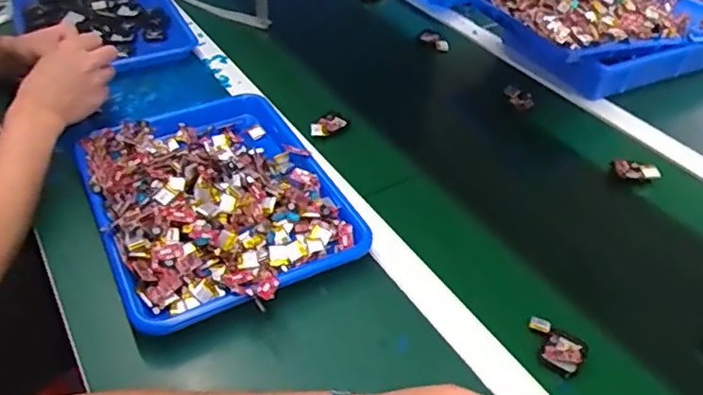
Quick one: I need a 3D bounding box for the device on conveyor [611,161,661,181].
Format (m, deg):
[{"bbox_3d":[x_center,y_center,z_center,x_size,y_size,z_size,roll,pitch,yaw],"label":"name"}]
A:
[{"bbox_3d":[0.363,-0.034,0.755,0.054,0.015,0.023,4,41,3],"label":"device on conveyor"}]

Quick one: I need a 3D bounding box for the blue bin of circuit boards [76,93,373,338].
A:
[{"bbox_3d":[-0.155,-0.009,0.668,0.263,0.067,0.340,-15,44,-19],"label":"blue bin of circuit boards"}]

